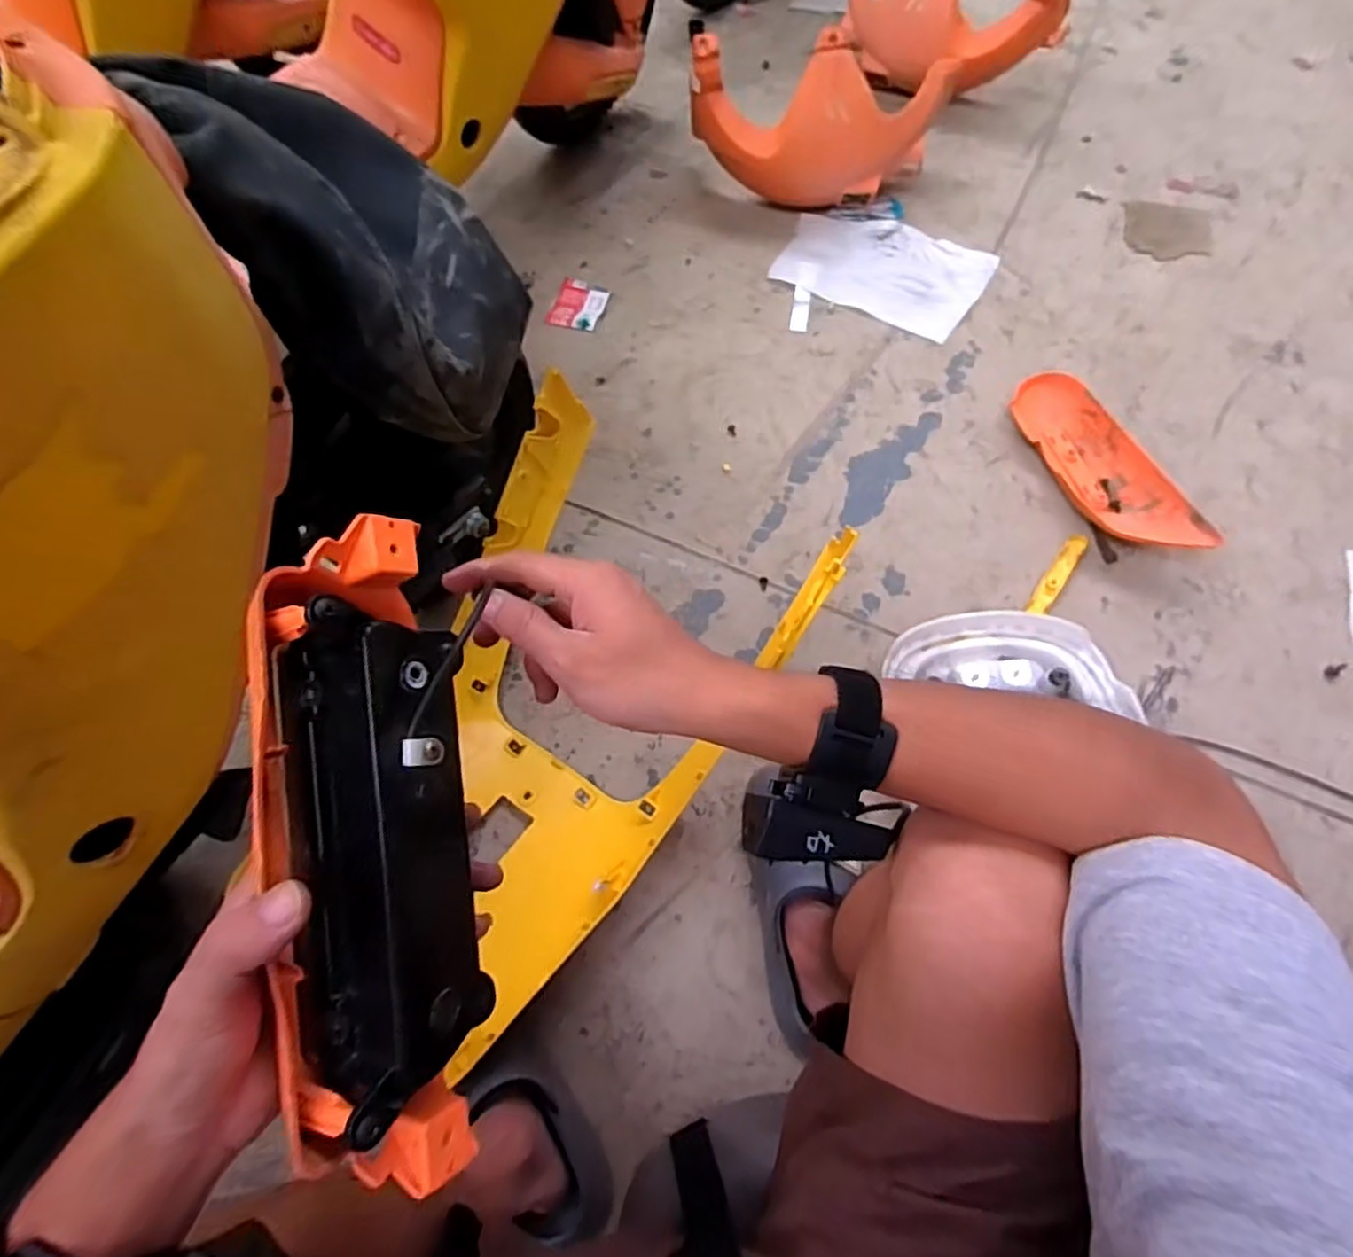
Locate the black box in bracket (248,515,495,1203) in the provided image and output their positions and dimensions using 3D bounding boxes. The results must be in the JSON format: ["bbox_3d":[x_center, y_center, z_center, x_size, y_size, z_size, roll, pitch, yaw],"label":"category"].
[{"bbox_3d":[-0.126,0.087,0.291,0.077,0.079,0.259,-7,83,-1],"label":"black box in bracket"}]

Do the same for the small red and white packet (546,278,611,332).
[{"bbox_3d":[-0.157,-0.525,1.127,0.079,0.015,0.091,16,66,10],"label":"small red and white packet"}]

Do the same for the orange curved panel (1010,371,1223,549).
[{"bbox_3d":[0.554,-0.215,0.912,0.106,0.056,0.325,-19,65,-7],"label":"orange curved panel"}]

